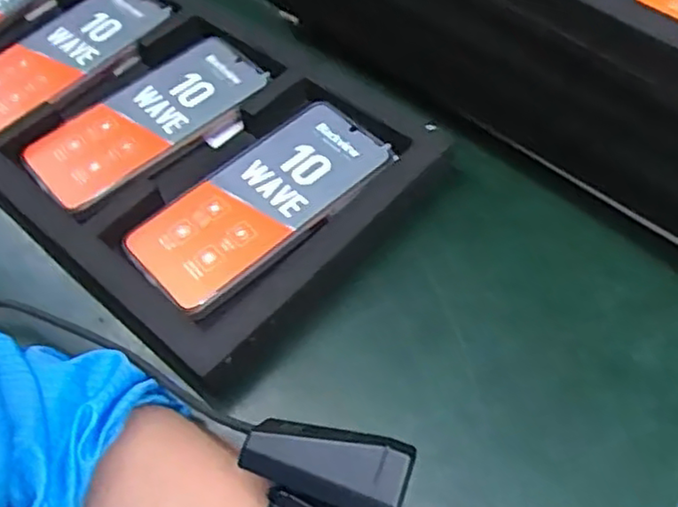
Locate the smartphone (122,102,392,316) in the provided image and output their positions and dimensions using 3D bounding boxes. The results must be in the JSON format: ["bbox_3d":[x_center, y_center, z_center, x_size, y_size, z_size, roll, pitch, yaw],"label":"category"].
[{"bbox_3d":[-0.051,-0.035,0.446,0.170,0.008,0.080,-39,62,-22],"label":"smartphone"}]

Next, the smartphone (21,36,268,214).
[{"bbox_3d":[-0.136,-0.100,0.493,0.171,0.008,0.080,-37,62,-21],"label":"smartphone"}]

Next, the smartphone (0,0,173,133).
[{"bbox_3d":[-0.216,-0.159,0.539,0.073,0.013,0.172,38,65,25],"label":"smartphone"}]

